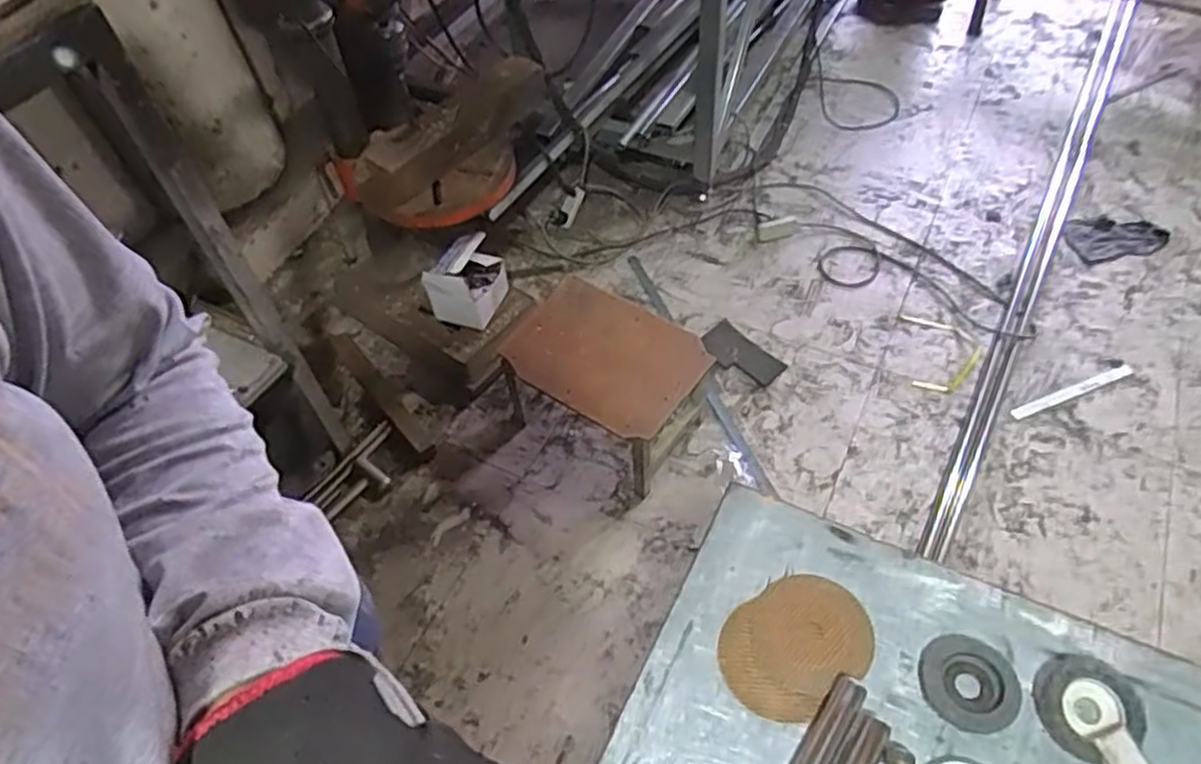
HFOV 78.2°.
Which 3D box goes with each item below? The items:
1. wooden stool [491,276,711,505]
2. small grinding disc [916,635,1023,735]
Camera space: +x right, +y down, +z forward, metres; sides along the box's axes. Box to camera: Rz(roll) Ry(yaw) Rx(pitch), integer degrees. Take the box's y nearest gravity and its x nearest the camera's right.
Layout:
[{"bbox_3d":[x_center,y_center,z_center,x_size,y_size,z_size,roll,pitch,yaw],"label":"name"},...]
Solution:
[{"bbox_3d":[0.005,0.008,1.567,0.409,0.264,0.283,29,60,24],"label":"wooden stool"},{"bbox_3d":[0.245,0.200,0.491,0.061,0.009,0.059,-2,53,3],"label":"small grinding disc"}]

